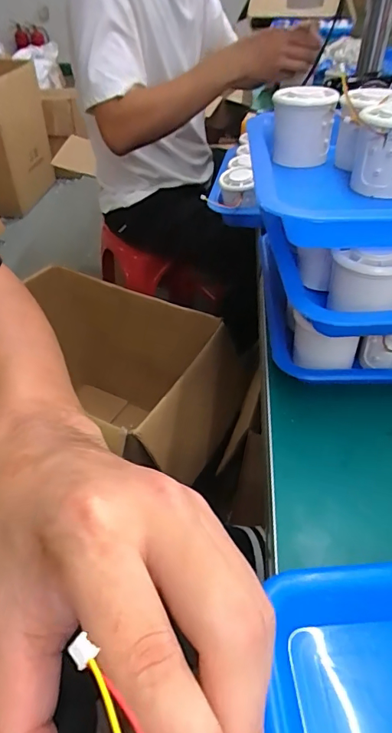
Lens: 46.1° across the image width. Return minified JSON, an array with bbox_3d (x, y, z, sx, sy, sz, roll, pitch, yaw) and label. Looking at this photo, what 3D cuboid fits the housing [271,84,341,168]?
[{"bbox_3d":[0.100,-0.224,0.430,0.053,0.060,0.053,8,44,10],"label":"housing"}]

